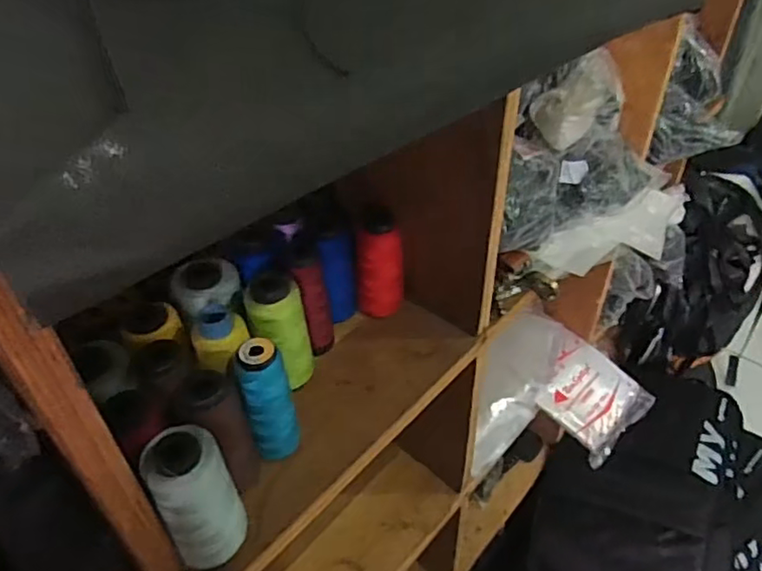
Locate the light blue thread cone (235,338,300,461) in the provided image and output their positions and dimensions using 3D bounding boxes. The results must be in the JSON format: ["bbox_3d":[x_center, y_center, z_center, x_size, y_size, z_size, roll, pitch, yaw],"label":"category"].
[{"bbox_3d":[-0.084,0.087,0.456,0.035,0.102,0.034,-16,44,-14],"label":"light blue thread cone"}]

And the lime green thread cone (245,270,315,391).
[{"bbox_3d":[-0.085,0.038,0.513,0.042,0.105,0.047,16,46,18],"label":"lime green thread cone"}]

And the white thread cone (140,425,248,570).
[{"bbox_3d":[-0.121,0.143,0.403,0.048,0.105,0.045,-16,45,-15],"label":"white thread cone"}]

